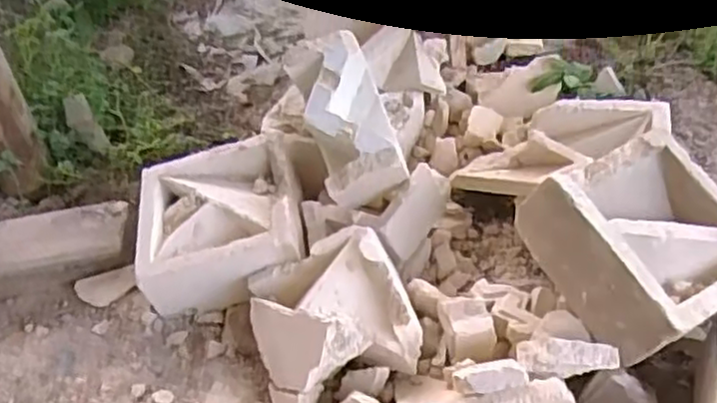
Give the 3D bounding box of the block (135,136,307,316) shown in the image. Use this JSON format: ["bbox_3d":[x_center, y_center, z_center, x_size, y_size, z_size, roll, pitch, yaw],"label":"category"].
[{"bbox_3d":[-0.179,0.041,0.938,0.206,0.119,0.211,-9,42,-1],"label":"block"}]

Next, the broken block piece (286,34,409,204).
[{"bbox_3d":[-0.012,-0.107,0.920,0.110,0.088,0.206,-14,70,-7],"label":"broken block piece"}]

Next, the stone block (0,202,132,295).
[{"bbox_3d":[-0.423,0.071,1.000,0.217,0.068,0.102,-9,42,-2],"label":"stone block"}]

